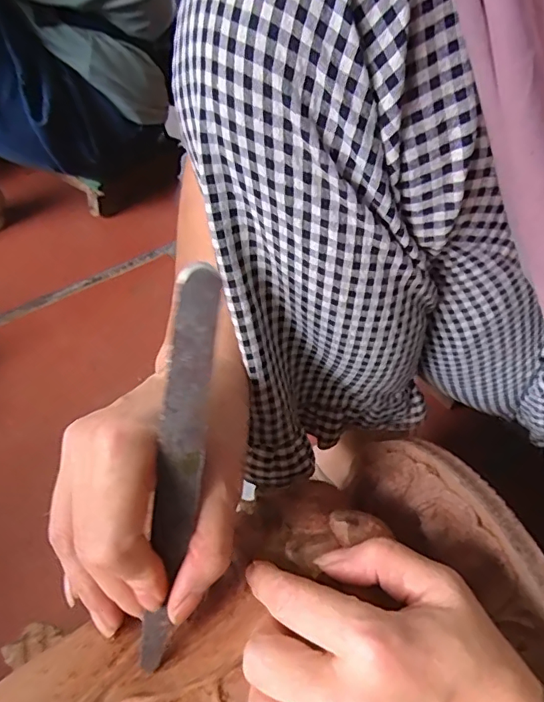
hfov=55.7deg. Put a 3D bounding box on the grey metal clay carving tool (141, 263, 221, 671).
[{"bbox_3d":[-0.039,0.051,0.214,0.016,0.169,0.004,9,8,3],"label":"grey metal clay carving tool"}]

